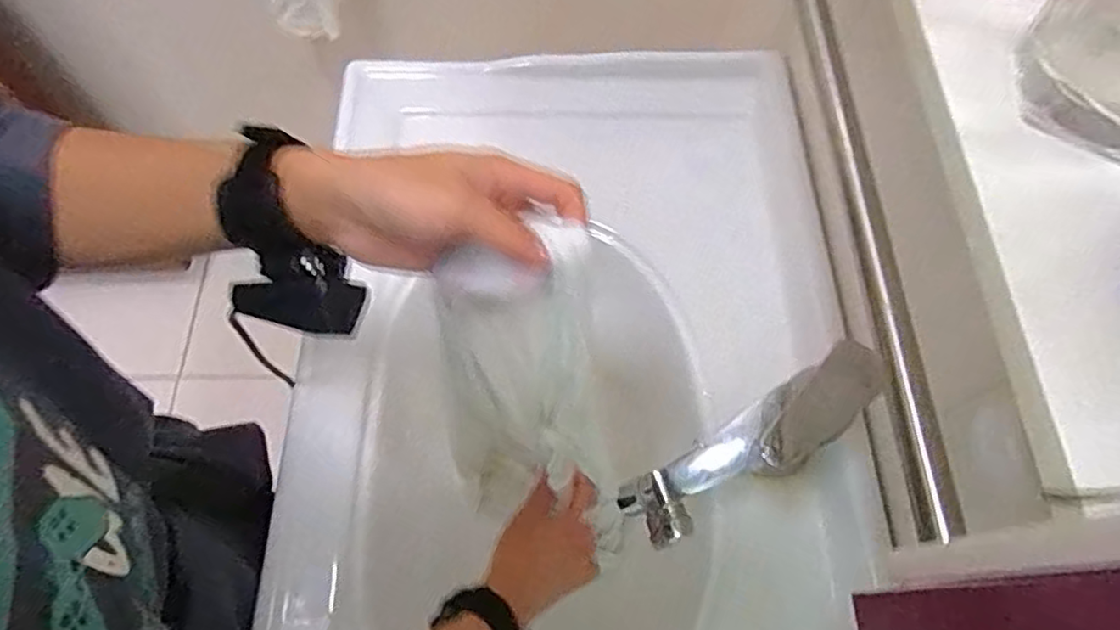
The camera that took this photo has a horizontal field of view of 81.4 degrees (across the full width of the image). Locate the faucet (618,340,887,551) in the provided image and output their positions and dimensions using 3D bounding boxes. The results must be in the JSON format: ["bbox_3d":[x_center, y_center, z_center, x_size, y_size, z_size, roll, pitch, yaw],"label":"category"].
[{"bbox_3d":[0.123,0.100,0.452,0.166,0.169,0.057,-26,66,-15],"label":"faucet"}]

